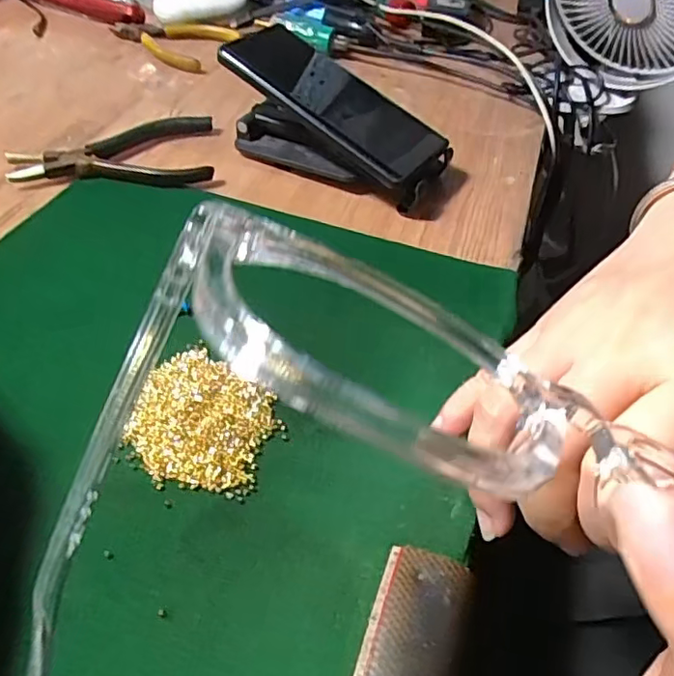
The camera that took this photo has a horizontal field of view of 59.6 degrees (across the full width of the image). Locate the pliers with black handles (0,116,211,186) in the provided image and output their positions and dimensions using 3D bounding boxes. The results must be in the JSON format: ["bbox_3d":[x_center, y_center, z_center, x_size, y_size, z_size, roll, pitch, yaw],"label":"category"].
[{"bbox_3d":[-0.164,-0.137,0.434,0.140,0.014,0.078,-7,49,-11],"label":"pliers with black handles"}]

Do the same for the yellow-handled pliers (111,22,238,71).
[{"bbox_3d":[-0.166,-0.292,0.573,0.121,0.014,0.085,22,50,14],"label":"yellow-handled pliers"}]

